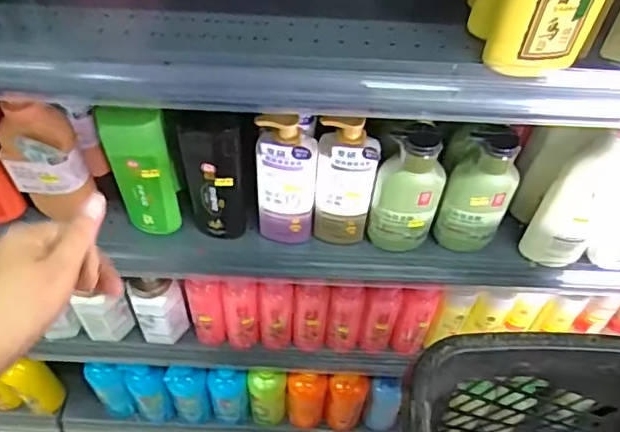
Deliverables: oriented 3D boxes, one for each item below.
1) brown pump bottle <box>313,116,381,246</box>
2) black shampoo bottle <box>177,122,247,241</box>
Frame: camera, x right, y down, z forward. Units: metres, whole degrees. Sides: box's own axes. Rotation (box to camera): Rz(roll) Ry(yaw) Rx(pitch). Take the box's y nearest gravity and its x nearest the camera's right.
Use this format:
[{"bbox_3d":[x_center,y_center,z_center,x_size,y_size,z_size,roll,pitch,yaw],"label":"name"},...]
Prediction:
[{"bbox_3d":[0.044,-0.039,0.746,0.078,0.211,0.048,15,58,5],"label":"brown pump bottle"},{"bbox_3d":[-0.120,-0.043,0.750,0.066,0.213,0.042,-8,59,-9],"label":"black shampoo bottle"}]

